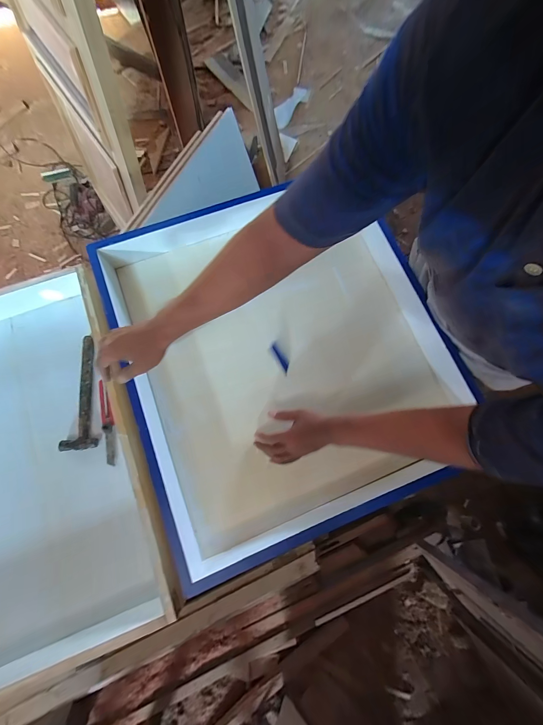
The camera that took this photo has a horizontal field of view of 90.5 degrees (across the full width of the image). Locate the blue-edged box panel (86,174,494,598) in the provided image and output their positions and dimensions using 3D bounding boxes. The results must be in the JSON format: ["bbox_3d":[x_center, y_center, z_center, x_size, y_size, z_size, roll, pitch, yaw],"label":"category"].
[{"bbox_3d":[0.018,-0.033,0.641,0.689,0.118,0.757,-22,78,-6],"label":"blue-edged box panel"}]

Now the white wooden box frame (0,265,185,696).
[{"bbox_3d":[-0.643,0.255,0.598,0.730,0.164,0.768,-22,78,-6],"label":"white wooden box frame"}]

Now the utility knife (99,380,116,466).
[{"bbox_3d":[-0.382,0.136,0.625,0.028,0.019,0.192,-14,78,-6],"label":"utility knife"}]

